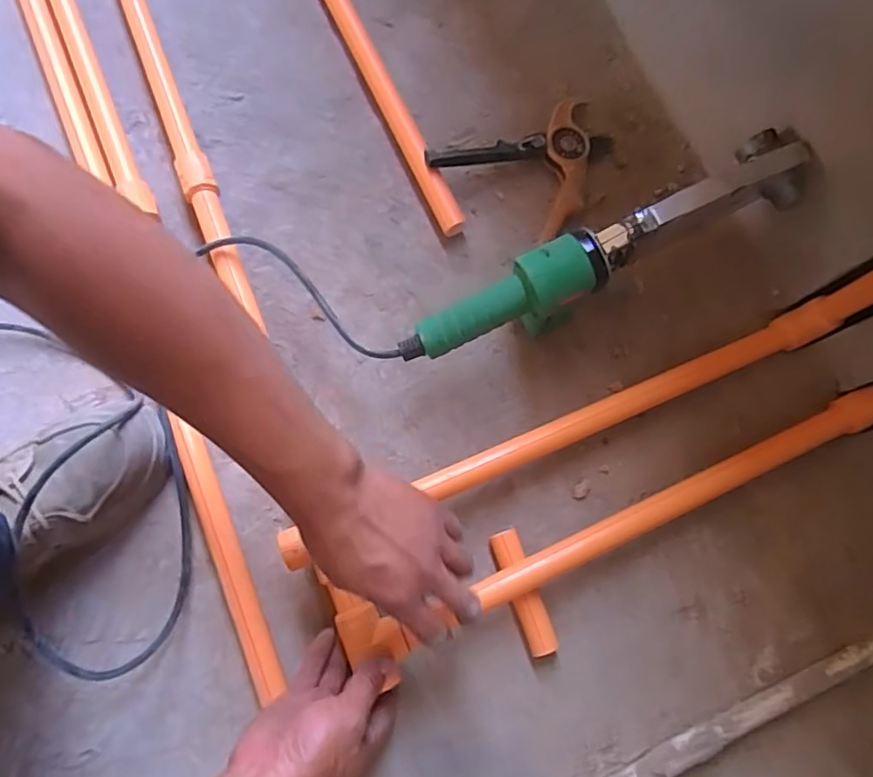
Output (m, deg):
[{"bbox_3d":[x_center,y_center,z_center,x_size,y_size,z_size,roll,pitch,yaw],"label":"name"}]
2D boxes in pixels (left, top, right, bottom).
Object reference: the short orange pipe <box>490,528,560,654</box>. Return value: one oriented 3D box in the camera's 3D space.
[{"bbox_3d":[0.078,0.181,0.532,0.026,0.023,0.107,-19,78,-4],"label":"short orange pipe"}]

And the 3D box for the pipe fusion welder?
[{"bbox_3d":[0.140,-0.110,0.500,0.371,0.066,0.065,-27,80,-7],"label":"pipe fusion welder"}]

